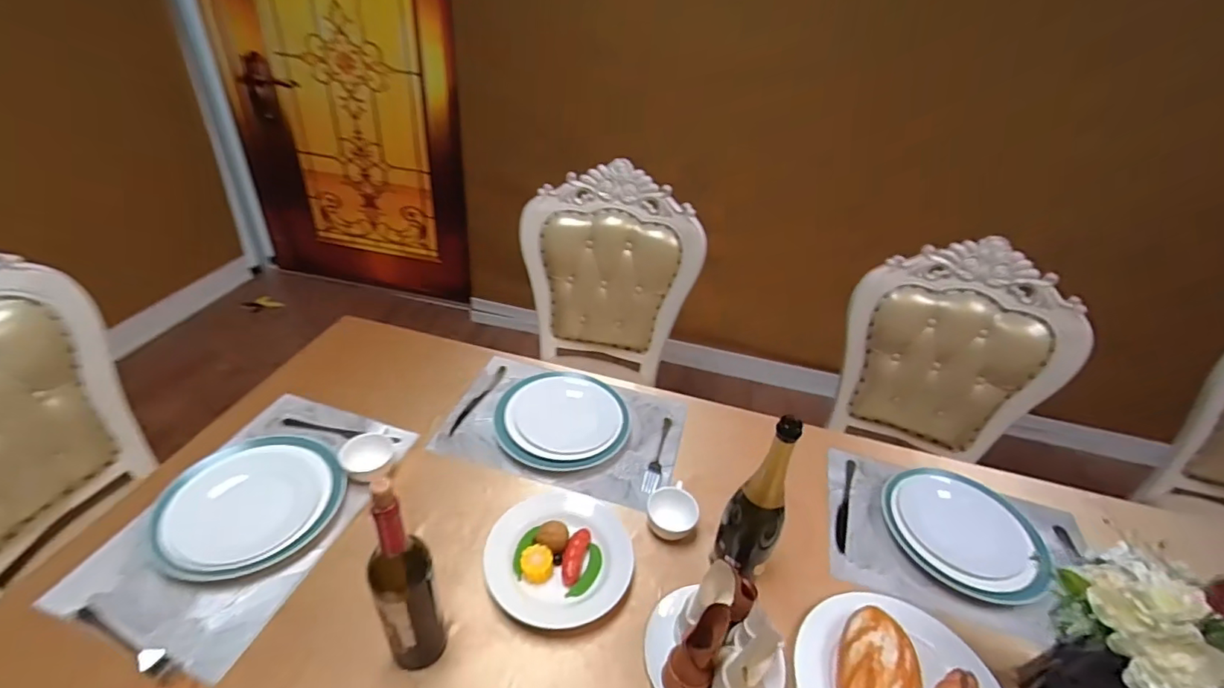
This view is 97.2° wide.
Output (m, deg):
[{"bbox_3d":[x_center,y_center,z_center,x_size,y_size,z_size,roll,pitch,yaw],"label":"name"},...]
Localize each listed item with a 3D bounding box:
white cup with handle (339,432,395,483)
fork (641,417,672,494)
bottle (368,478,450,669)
[{"bbox_3d":[-0.422,0.199,0.940,0.084,0.056,0.089,5,36,-3],"label":"white cup with handle"},{"bbox_3d":[0.093,0.210,1.037,0.030,0.018,0.197,15,37,10],"label":"fork"},{"bbox_3d":[-0.242,0.275,0.629,0.066,0.331,0.066,5,36,-3],"label":"bottle"}]

